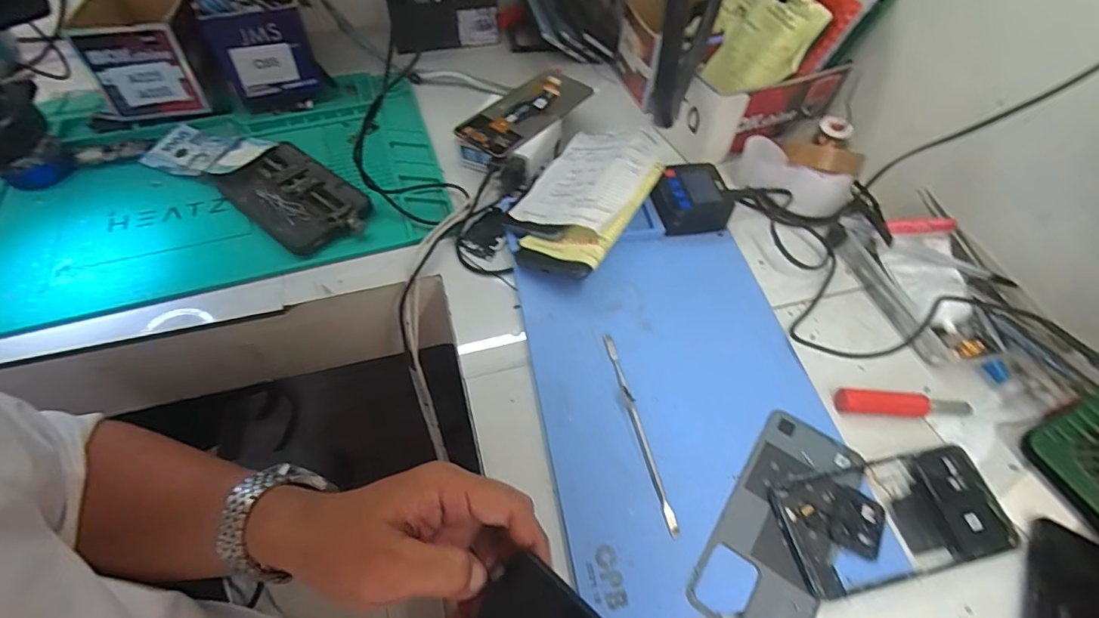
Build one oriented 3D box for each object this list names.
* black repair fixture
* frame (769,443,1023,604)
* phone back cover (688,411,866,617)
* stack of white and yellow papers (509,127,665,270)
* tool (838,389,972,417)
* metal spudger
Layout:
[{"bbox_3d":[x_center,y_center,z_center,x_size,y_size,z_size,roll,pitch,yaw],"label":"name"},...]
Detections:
[{"bbox_3d":[-0.251,-0.112,0.505,0.154,0.023,0.087,37,61,20],"label":"black repair fixture"},{"bbox_3d":[0.241,0.144,0.353,0.165,0.008,0.074,-10,57,-10],"label":"frame"},{"bbox_3d":[0.161,0.148,0.349,0.072,0.009,0.159,31,59,17],"label":"phone back cover"},{"bbox_3d":[0.034,-0.109,0.487,0.106,0.030,0.175,16,58,31],"label":"stack of white and yellow papers"},{"bbox_3d":[0.282,0.076,0.403,0.105,0.012,0.015,6,56,0],"label":"tool"},{"bbox_3d":[0.067,0.086,0.381,0.008,0.005,0.157,-9,57,-10],"label":"metal spudger"}]

